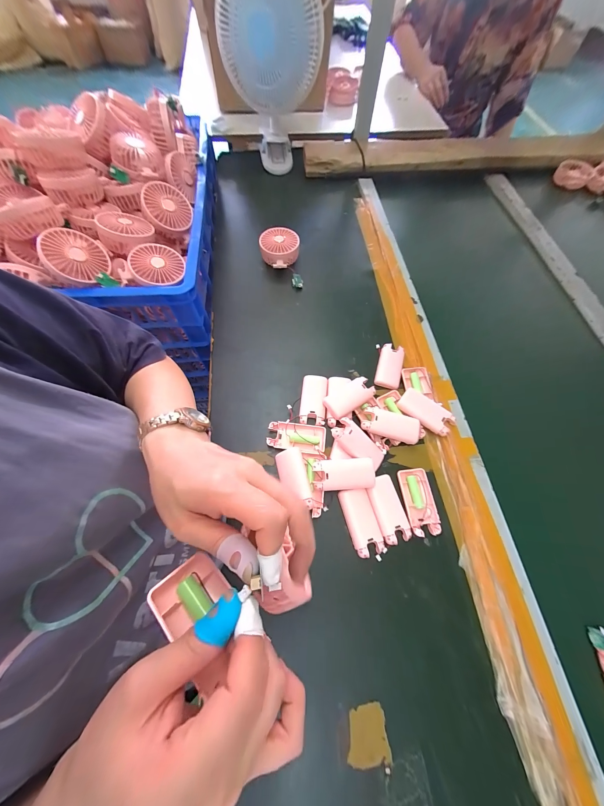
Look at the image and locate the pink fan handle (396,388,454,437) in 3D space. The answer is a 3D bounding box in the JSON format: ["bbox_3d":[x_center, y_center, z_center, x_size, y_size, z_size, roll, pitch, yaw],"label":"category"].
[{"bbox_3d":[0.215,0.014,0.448,0.093,0.018,0.046,35,69,13],"label":"pink fan handle"}]

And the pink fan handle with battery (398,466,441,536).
[{"bbox_3d":[0.183,0.154,0.406,0.046,0.016,0.095,-6,66,-5],"label":"pink fan handle with battery"}]

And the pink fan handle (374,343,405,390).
[{"bbox_3d":[0.171,-0.071,0.500,0.046,0.014,0.091,17,67,6],"label":"pink fan handle"}]

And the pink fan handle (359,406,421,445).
[{"bbox_3d":[0.149,0.035,0.430,0.092,0.011,0.042,17,67,5],"label":"pink fan handle"}]

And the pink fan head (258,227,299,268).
[{"bbox_3d":[-0.051,-0.350,0.593,0.086,0.045,0.093,1,66,-2],"label":"pink fan head"}]

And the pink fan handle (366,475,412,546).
[{"bbox_3d":[0.132,0.163,0.400,0.046,0.016,0.093,-14,67,-8],"label":"pink fan handle"}]

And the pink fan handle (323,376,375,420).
[{"bbox_3d":[0.083,-0.009,0.454,0.090,0.020,0.045,-33,71,-15],"label":"pink fan handle"}]

